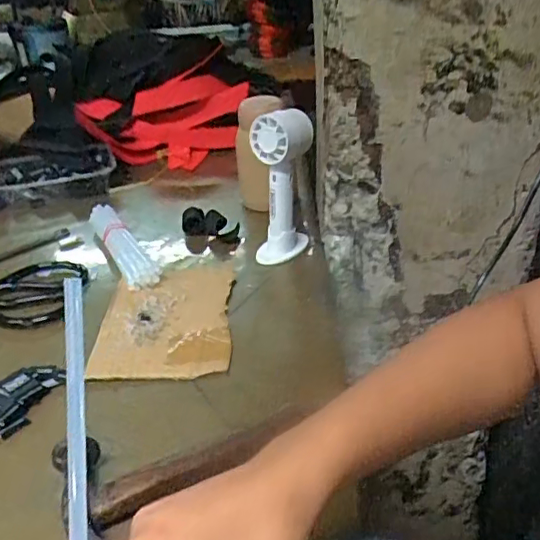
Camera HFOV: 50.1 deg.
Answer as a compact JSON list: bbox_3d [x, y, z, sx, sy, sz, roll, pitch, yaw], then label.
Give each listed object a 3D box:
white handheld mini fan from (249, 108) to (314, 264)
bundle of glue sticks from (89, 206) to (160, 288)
[{"bbox_3d":[0.014,-0.091,0.633,0.067,0.158,0.057,-1,32,6],"label":"white handheld mini fan"},{"bbox_3d":[-0.171,-0.030,0.667,0.039,0.039,0.182,-20,35,-23],"label":"bundle of glue sticks"}]

